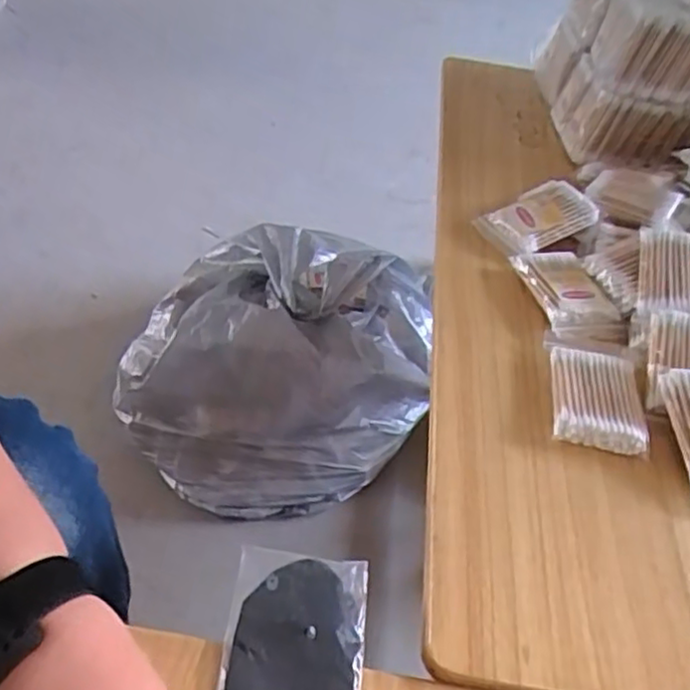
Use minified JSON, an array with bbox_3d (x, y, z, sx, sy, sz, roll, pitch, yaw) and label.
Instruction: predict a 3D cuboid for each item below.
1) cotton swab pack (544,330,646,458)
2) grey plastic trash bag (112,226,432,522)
[{"bbox_3d":[0.167,0.027,0.457,0.062,0.019,0.095,12,45,4],"label":"cotton swab pack"},{"bbox_3d":[-0.094,0.024,0.981,0.444,0.236,0.365,13,45,6],"label":"grey plastic trash bag"}]

